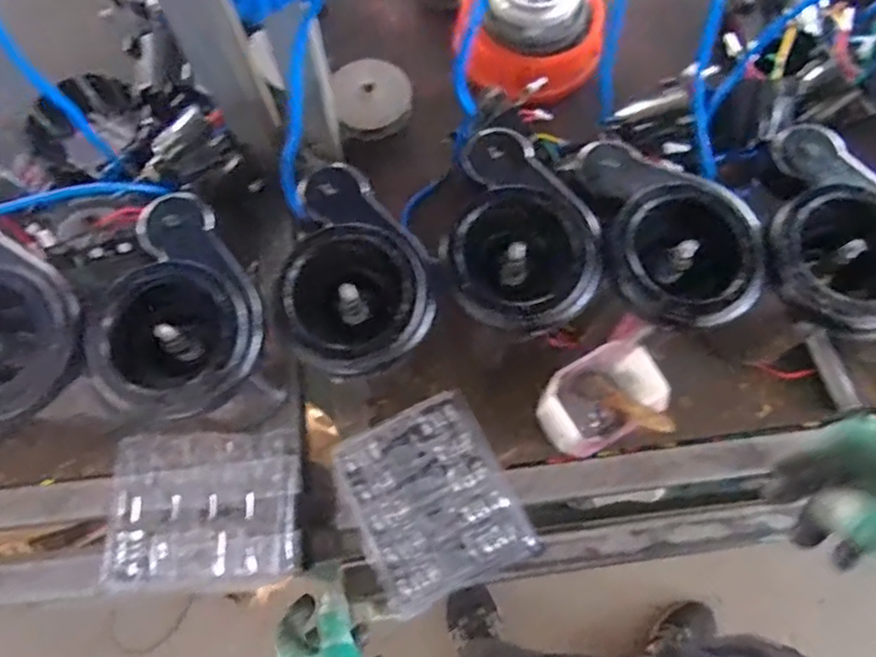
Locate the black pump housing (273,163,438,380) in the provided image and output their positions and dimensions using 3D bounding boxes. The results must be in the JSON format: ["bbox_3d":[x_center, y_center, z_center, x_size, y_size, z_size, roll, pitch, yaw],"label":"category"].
[{"bbox_3d":[-0.071,-0.045,0.491,0.120,0.047,0.170,-20,73,-4],"label":"black pump housing"}]

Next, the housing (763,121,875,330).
[{"bbox_3d":[0.305,-0.073,0.495,0.125,0.061,0.156,-39,76,-10],"label":"housing"}]

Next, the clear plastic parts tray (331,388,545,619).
[{"bbox_3d":[-0.006,0.158,0.582,0.142,0.031,0.164,-25,74,-6],"label":"clear plastic parts tray"}]

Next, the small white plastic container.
[{"bbox_3d":[0.145,0.068,0.577,0.099,0.100,0.073,-33,75,-8],"label":"small white plastic container"}]

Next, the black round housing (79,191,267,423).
[{"bbox_3d":[-0.202,-0.012,0.473,0.126,0.042,0.163,-31,74,-8],"label":"black round housing"}]

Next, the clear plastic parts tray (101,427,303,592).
[{"bbox_3d":[-0.214,0.165,0.580,0.168,0.025,0.135,-5,73,0],"label":"clear plastic parts tray"}]

